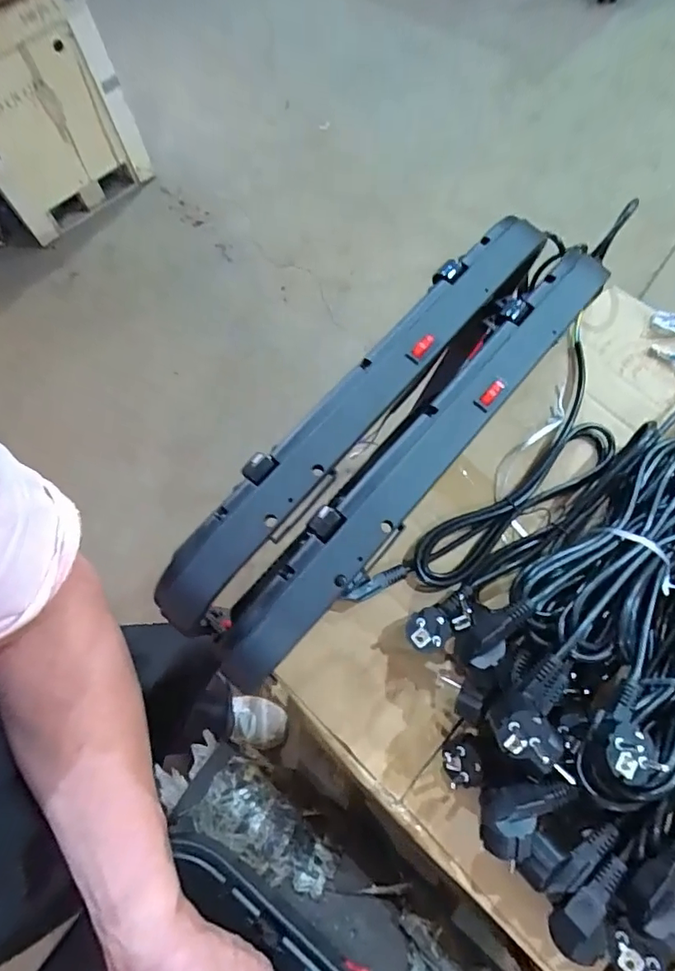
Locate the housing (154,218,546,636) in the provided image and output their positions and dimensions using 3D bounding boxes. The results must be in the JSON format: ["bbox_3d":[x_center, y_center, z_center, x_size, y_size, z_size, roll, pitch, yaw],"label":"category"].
[{"bbox_3d":[0.018,-0.062,0.408,0.055,0.051,0.432,39,75,16],"label":"housing"}]

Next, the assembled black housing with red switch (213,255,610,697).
[{"bbox_3d":[0.062,-0.021,0.399,0.065,0.062,0.425,40,75,16],"label":"assembled black housing with red switch"}]

